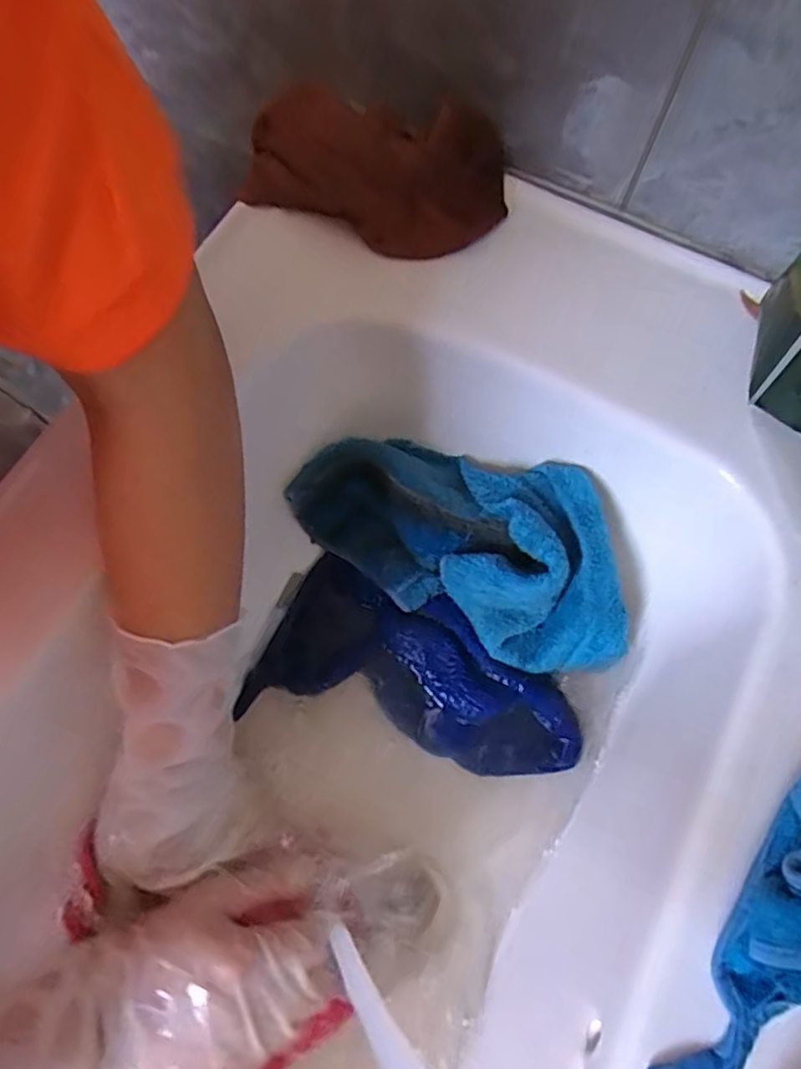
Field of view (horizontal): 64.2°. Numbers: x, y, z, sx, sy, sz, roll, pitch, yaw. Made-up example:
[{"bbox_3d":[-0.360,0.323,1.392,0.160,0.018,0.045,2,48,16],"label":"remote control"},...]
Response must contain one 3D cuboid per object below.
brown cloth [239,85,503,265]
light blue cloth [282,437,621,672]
[{"bbox_3d":[-0.015,-0.217,0.377,0.151,0.037,0.084,23,73,6],"label":"brown cloth"},{"bbox_3d":[0.042,0.001,0.394,0.221,0.062,0.109,25,73,7],"label":"light blue cloth"}]

